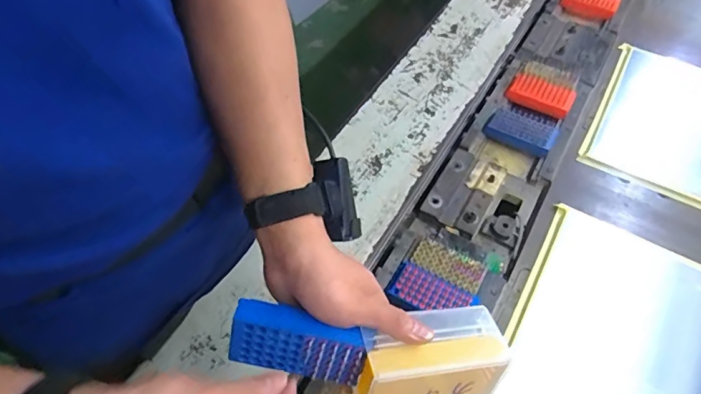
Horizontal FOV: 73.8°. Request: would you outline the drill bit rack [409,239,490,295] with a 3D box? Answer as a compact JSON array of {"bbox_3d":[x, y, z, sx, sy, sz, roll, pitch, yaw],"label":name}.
[{"bbox_3d":[0.135,0.098,0.654,0.098,0.016,0.048,25,58,18],"label":"drill bit rack"}]

